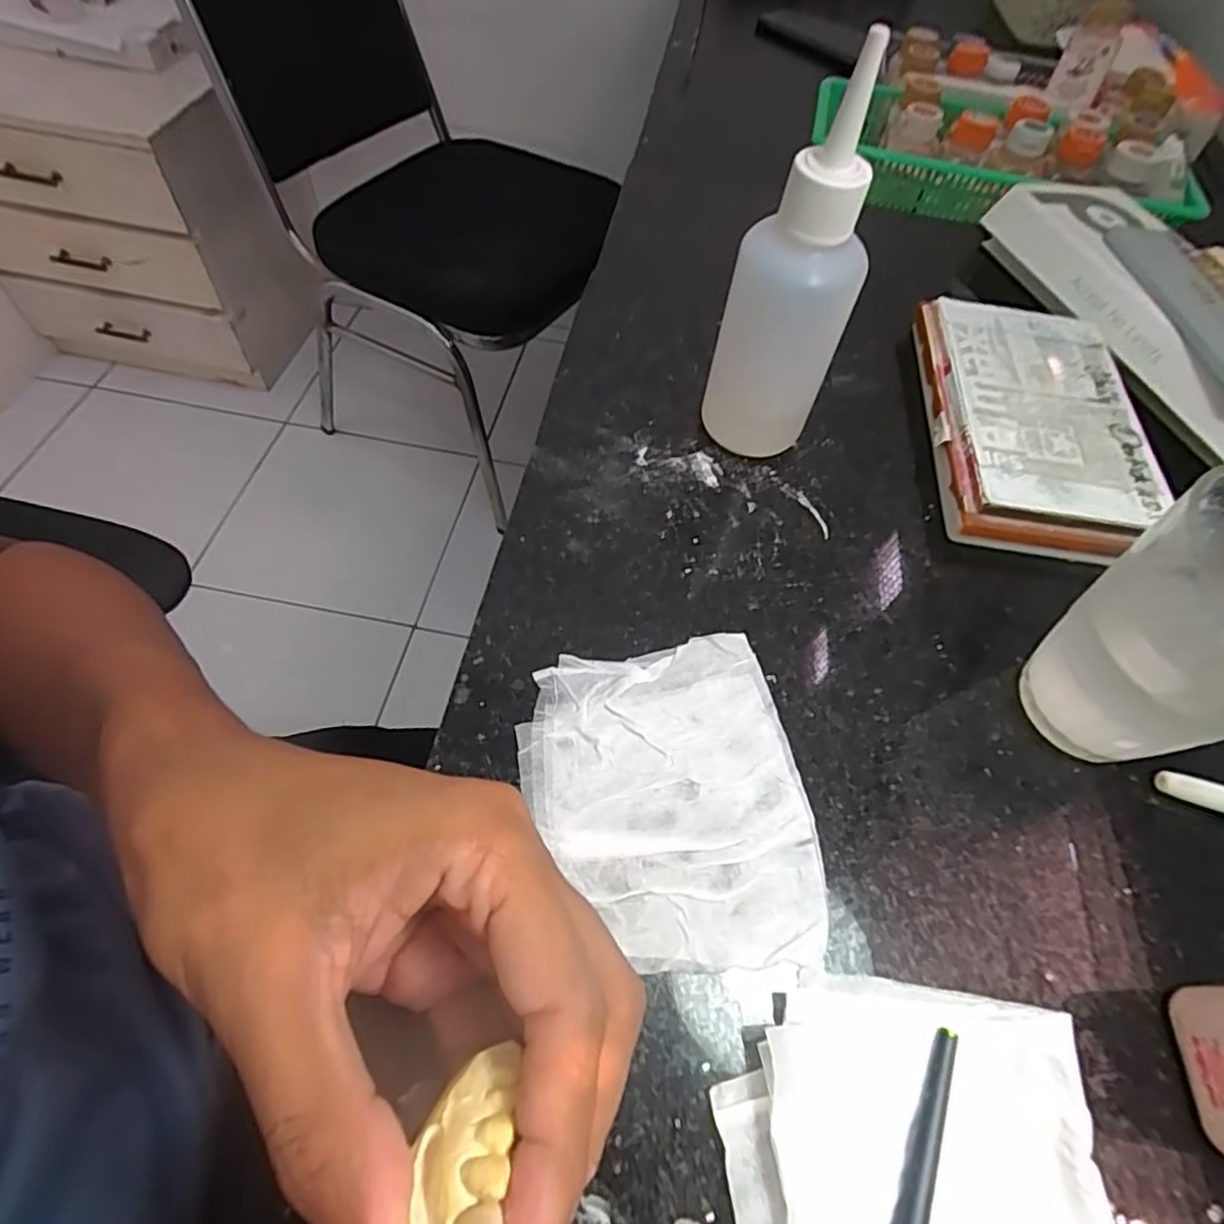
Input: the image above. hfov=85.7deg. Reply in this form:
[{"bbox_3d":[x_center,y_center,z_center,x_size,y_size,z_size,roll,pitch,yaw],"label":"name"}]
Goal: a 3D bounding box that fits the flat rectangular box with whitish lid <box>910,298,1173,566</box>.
[{"bbox_3d":[0.196,-0.087,0.311,0.089,0.026,0.146,8,57,0],"label":"flat rectangular box with whitish lid"}]

